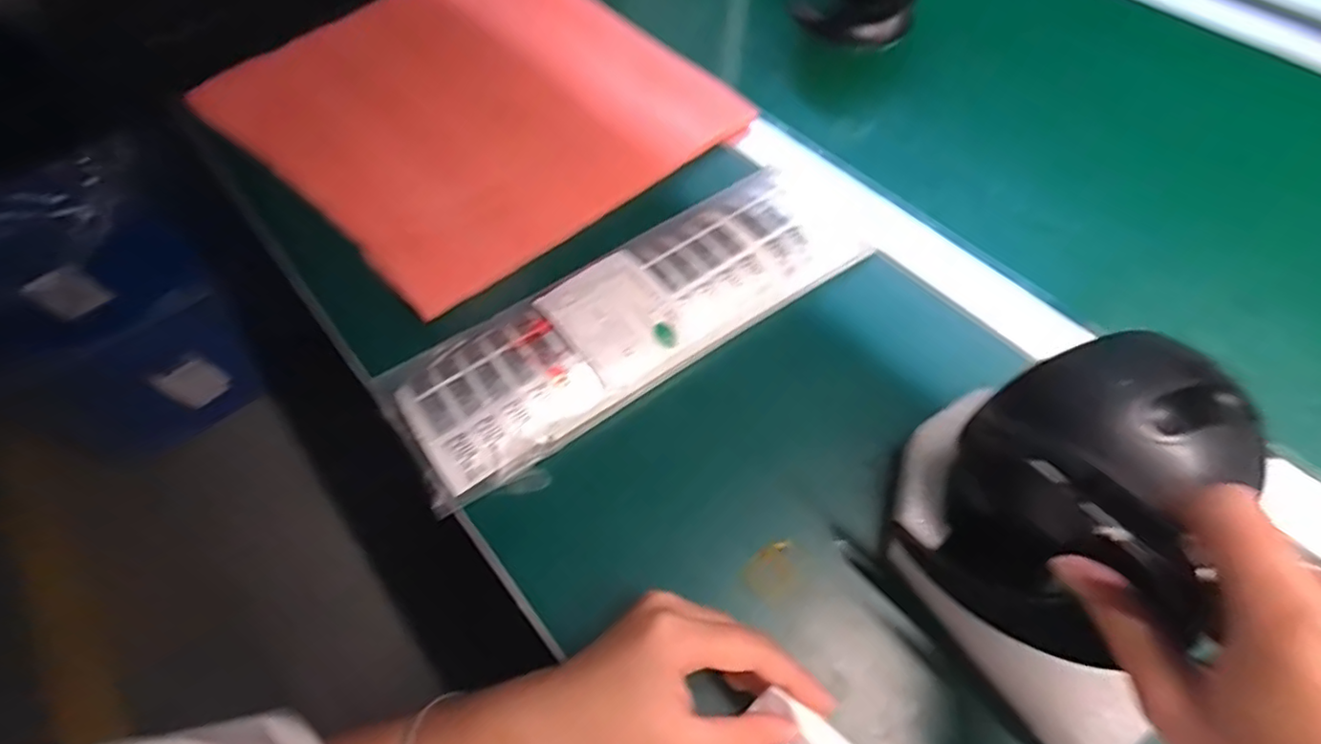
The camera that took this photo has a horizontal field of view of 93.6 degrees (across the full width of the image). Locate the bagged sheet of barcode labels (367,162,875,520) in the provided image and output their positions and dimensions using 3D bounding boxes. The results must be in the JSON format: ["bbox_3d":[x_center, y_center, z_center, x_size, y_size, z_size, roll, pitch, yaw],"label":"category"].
[{"bbox_3d":[-0.019,-0.041,0.431,0.343,0.025,0.111,-32,63,-14],"label":"bagged sheet of barcode labels"}]

